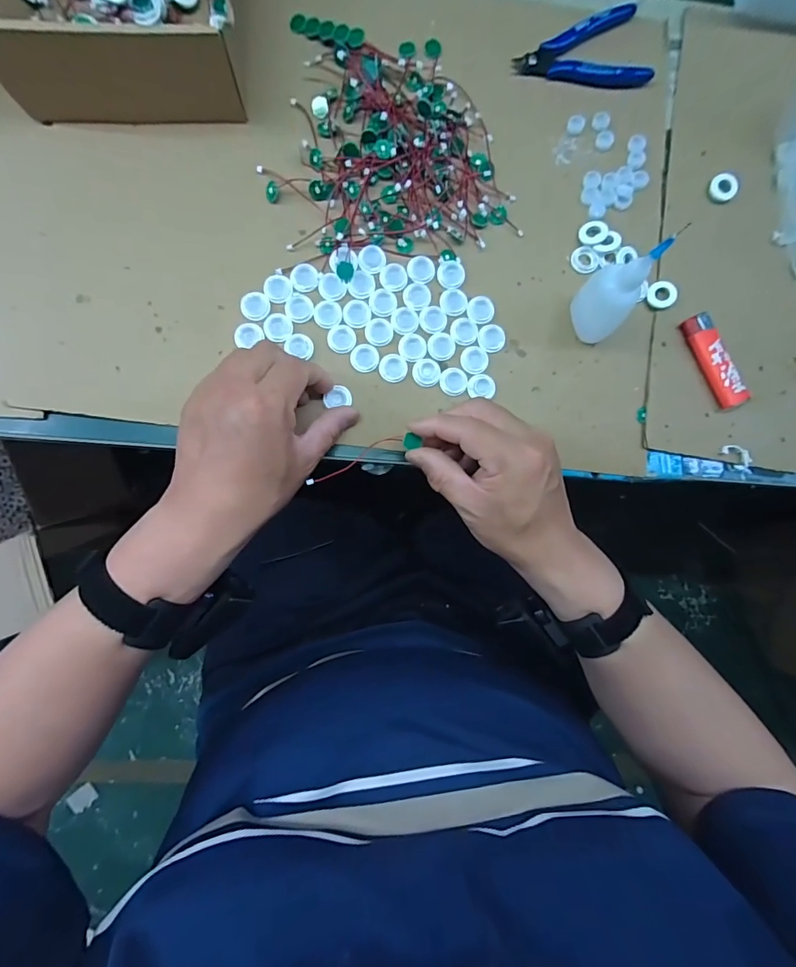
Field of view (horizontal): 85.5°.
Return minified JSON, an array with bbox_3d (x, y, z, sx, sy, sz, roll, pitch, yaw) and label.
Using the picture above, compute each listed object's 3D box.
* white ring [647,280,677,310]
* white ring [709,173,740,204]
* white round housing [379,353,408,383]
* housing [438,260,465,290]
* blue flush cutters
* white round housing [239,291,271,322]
[{"bbox_3d":[0.221,-0.158,0.360,0.022,0.005,0.025,14,93,13],"label":"white ring"},{"bbox_3d":[0.281,-0.255,0.371,0.023,0.011,0.023,0,86,-4],"label":"white ring"},{"bbox_3d":[-0.004,-0.094,0.350,0.022,0.004,0.022,0,86,-4],"label":"white round housing"},{"bbox_3d":[0.044,-0.173,0.356,0.023,0.004,0.023,0,86,-4],"label":"housing"},{"bbox_3d":[0.165,-0.363,0.372,0.117,0.011,0.068,-26,88,-6],"label":"blue flush cutters"},{"bbox_3d":[-0.114,-0.142,0.344,0.022,0.004,0.024,0,86,-4],"label":"white round housing"}]

